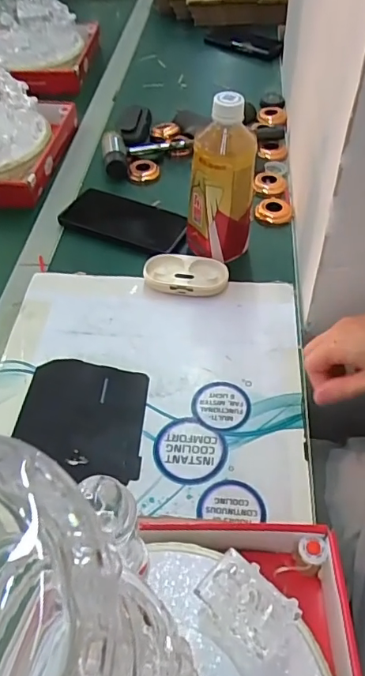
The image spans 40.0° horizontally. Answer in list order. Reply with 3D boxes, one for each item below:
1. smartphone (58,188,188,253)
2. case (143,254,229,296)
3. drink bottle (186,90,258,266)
[{"bbox_3d":[-0.072,-0.155,0.652,0.158,0.010,0.083,18,52,18],"label":"smartphone"},{"bbox_3d":[0.004,-0.072,0.581,0.094,0.020,0.049,6,50,8],"label":"case"},{"bbox_3d":[0.042,-0.168,0.554,0.072,0.182,0.064,6,50,7],"label":"drink bottle"}]

